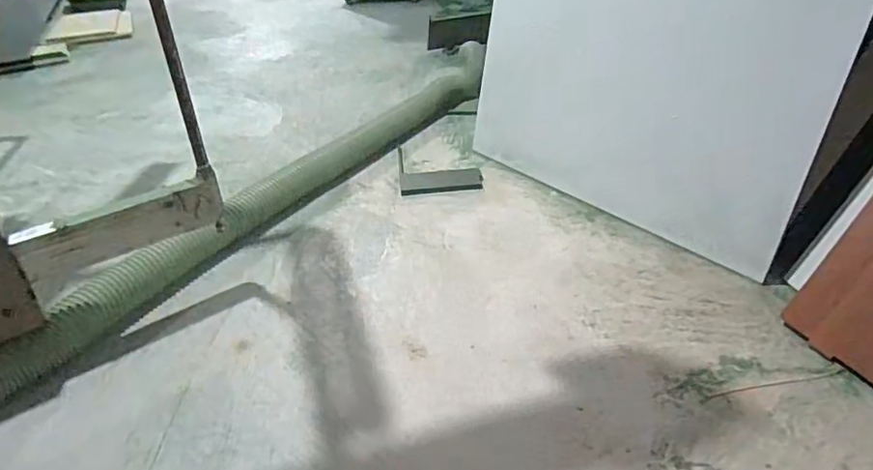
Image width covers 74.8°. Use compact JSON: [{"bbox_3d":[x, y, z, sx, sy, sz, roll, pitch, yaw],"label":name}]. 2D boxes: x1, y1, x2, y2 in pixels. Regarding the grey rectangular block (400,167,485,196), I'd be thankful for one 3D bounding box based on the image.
[{"bbox_3d":[0.014,-0.160,1.687,0.237,0.014,0.115,-3,32,-3],"label":"grey rectangular block"}]

